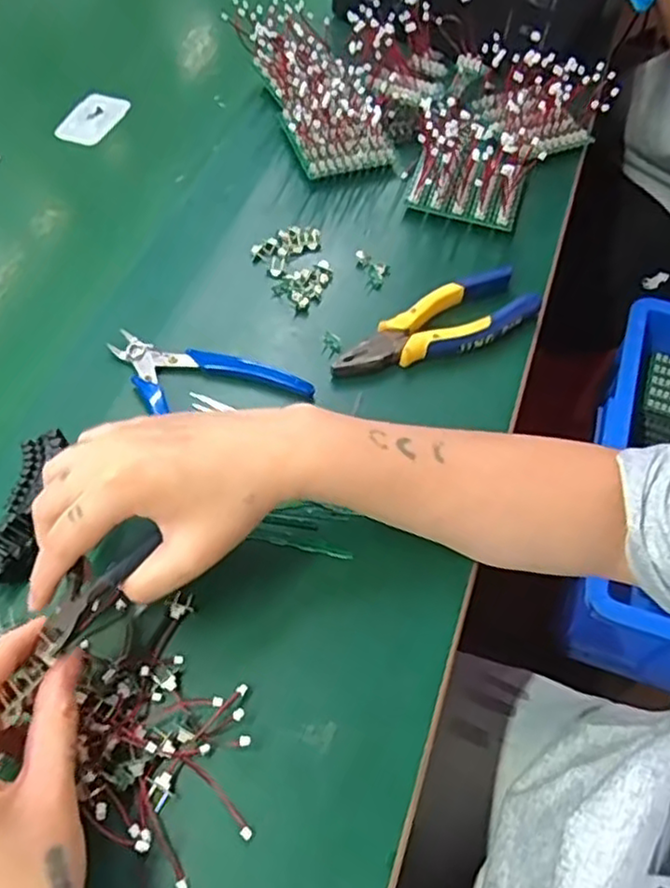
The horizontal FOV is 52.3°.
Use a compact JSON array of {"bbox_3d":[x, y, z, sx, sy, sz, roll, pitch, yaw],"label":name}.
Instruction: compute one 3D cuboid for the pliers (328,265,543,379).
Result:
[{"bbox_3d":[0.072,-0.078,0.473,0.153,0.018,0.047,-27,62,-17],"label":"pliers"}]

